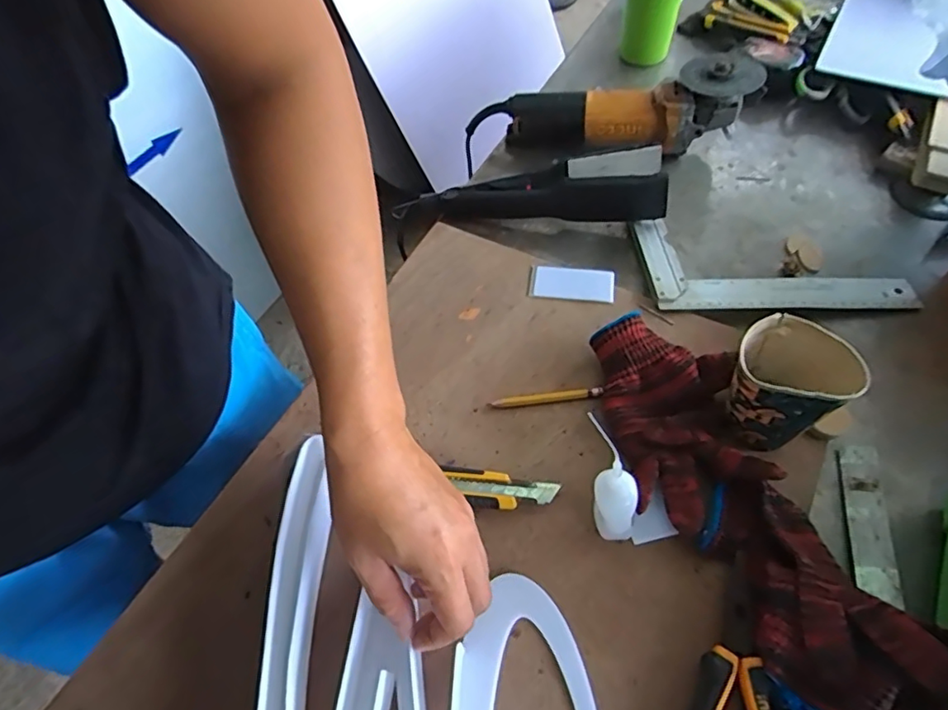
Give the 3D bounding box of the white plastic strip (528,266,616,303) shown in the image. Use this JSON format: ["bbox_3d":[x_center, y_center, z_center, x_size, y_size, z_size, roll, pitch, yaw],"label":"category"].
[{"bbox_3d":[0.097,-0.072,0.572,0.083,0.007,0.038,6,57,8],"label":"white plastic strip"}]

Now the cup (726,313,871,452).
[{"bbox_3d":[0.236,0.030,0.445,0.082,0.098,0.070,29,63,21],"label":"cup"}]

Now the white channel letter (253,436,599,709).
[{"bbox_3d":[-0.042,0.185,0.397,0.206,0.040,0.262,-14,56,-5],"label":"white channel letter"}]

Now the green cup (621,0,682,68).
[{"bbox_3d":[0.231,-0.448,0.757,0.071,0.094,0.070,7,57,12],"label":"green cup"}]

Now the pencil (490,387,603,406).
[{"bbox_3d":[0.063,0.036,0.502,0.094,0.007,0.008,-6,56,0],"label":"pencil"}]

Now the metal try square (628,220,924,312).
[{"bbox_3d":[0.297,-0.083,0.576,0.259,0.028,0.117,2,56,6],"label":"metal try square"}]

